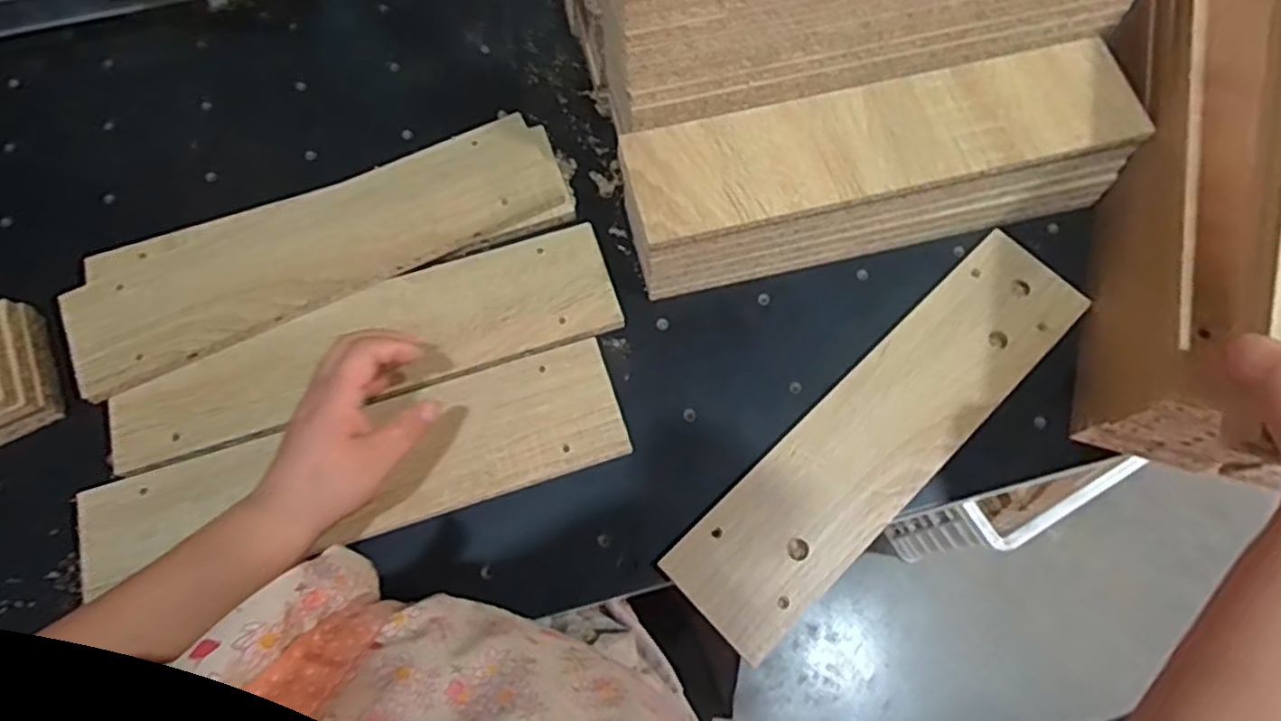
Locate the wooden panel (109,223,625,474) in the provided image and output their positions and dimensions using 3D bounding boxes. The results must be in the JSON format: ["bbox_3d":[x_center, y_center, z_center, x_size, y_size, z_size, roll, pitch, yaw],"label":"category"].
[{"bbox_3d":[-0.207,-0.013,0.542,0.373,0.016,0.092,-17,70,-6],"label":"wooden panel"}]

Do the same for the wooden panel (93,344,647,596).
[{"bbox_3d":[-0.201,0.076,0.505,0.375,0.013,0.097,-14,70,-4],"label":"wooden panel"}]

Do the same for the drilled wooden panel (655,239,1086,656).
[{"bbox_3d":[0.175,0.049,0.513,0.366,0.018,0.095,-42,75,-14],"label":"drilled wooden panel"}]

